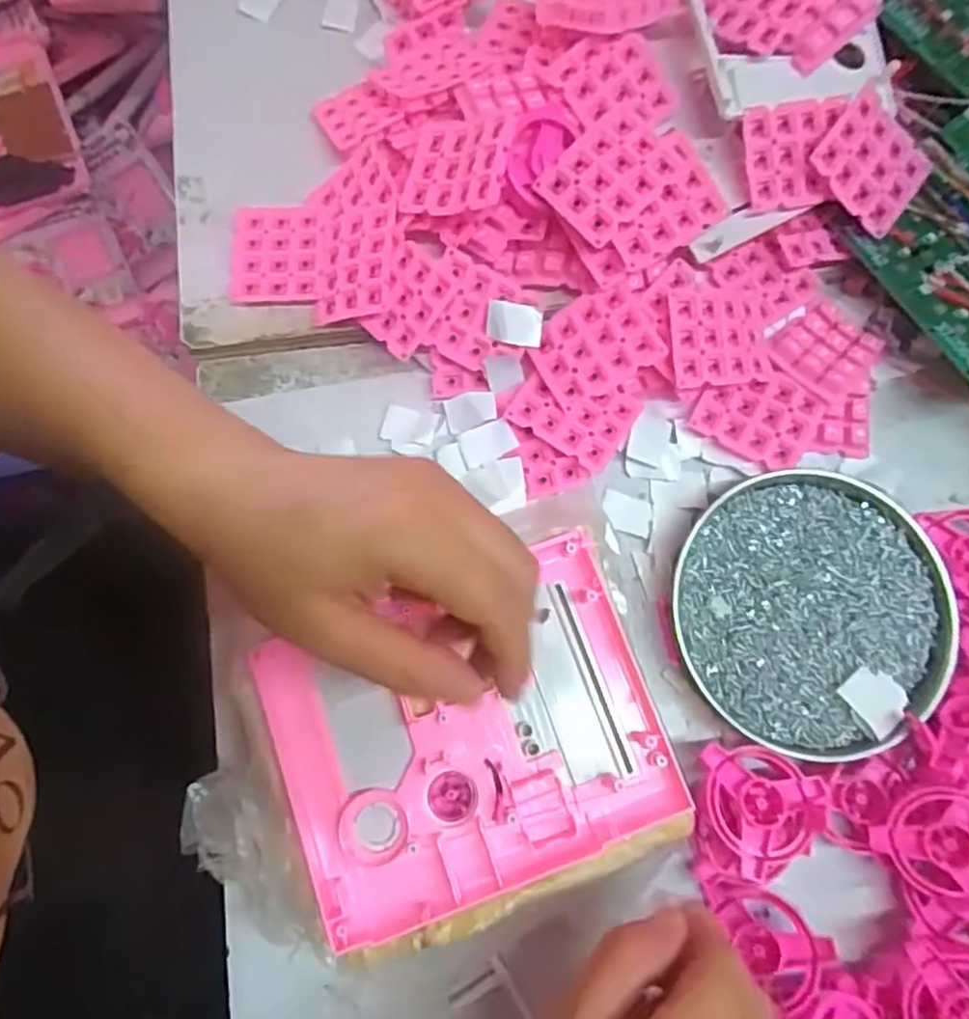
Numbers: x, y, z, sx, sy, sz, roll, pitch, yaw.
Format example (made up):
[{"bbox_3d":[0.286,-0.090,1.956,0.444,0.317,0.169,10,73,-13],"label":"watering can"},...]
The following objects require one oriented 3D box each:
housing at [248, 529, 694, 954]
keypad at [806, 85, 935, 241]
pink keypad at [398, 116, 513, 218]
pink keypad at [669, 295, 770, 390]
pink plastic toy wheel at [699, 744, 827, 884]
[{"bbox_3d":[-0.008,0.100,0.303,0.163,0.018,0.129,-20,78,-4],"label":"housing"},{"bbox_3d":[0.202,-0.181,0.349,0.060,0.006,0.048,36,93,-17],"label":"keypad"},{"bbox_3d":[-0.014,-0.176,0.342,0.057,0.009,0.049,12,87,35],"label":"pink keypad"},{"bbox_3d":[0.124,-0.089,0.352,0.054,0.008,0.049,-5,87,-14],"label":"pink keypad"},{"bbox_3d":[0.125,0.129,0.304,0.051,0.021,0.052,0,77,0],"label":"pink plastic toy wheel"}]

